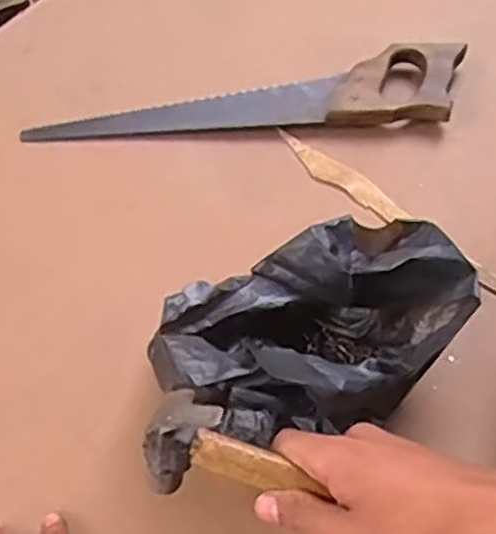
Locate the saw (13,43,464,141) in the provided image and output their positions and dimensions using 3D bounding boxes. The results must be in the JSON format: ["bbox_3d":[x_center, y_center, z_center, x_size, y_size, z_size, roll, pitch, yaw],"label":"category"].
[{"bbox_3d":[0.000,-0.168,0.720,0.409,0.033,0.092,-1,58,0],"label":"saw"}]

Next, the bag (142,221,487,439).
[{"bbox_3d":[0.048,0.050,0.520,0.212,0.127,0.126,-21,60,-12],"label":"bag"}]

